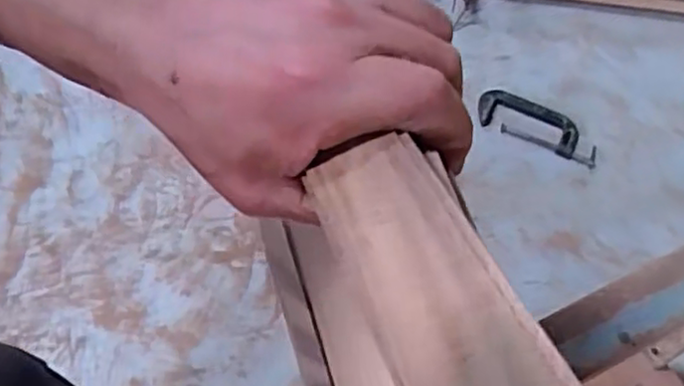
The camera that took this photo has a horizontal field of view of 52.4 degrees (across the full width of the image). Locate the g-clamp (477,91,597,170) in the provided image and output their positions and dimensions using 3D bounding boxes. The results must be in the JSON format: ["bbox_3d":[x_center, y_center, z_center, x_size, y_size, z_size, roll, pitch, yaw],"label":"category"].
[{"bbox_3d":[0.454,-0.158,1.600,0.292,0.023,0.127,25,59,14],"label":"g-clamp"}]

